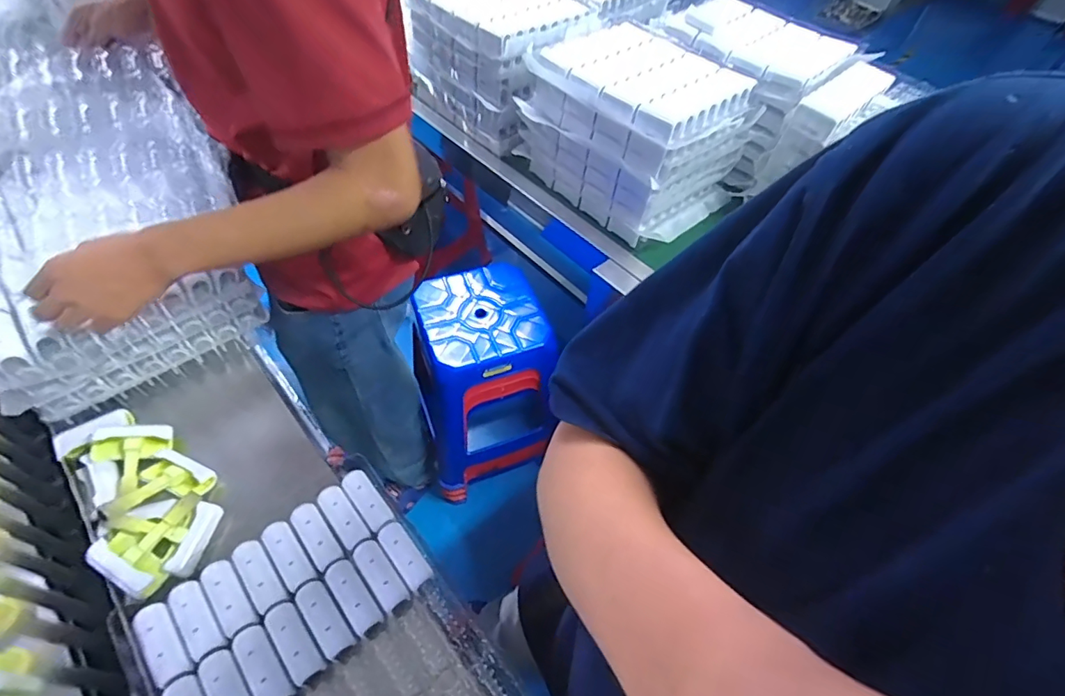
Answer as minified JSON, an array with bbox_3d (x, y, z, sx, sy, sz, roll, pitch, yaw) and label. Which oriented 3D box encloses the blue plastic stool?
[{"bbox_3d":[-0.133,0.094,1.313,0.322,0.510,0.343,-8,53,-11],"label":"blue plastic stool"}]

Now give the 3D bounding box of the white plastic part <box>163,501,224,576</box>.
[{"bbox_3d":[-0.383,0.216,0.566,0.026,0.016,0.078,9,52,2],"label":"white plastic part"}]

